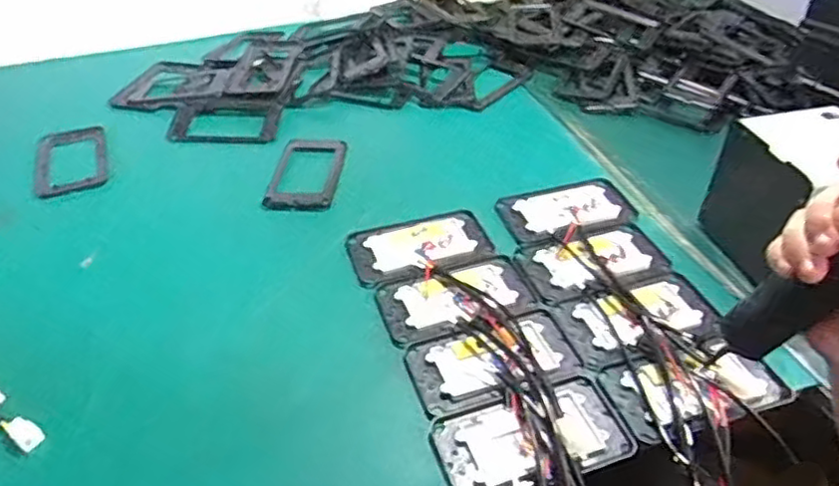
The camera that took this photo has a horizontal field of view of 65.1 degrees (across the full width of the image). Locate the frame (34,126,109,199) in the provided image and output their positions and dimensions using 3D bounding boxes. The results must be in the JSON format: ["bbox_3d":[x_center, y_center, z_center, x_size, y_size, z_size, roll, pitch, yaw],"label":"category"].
[{"bbox_3d":[-0.485,-0.116,0.917,0.091,0.013,0.152,-15,42,-15],"label":"frame"}]

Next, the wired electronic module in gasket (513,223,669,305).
[{"bbox_3d":[0.187,0.017,0.715,0.153,0.012,0.089,-13,42,-13],"label":"wired electronic module in gasket"}]

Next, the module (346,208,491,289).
[{"bbox_3d":[-0.001,-0.001,0.740,0.155,0.008,0.099,-15,42,-15],"label":"module"}]

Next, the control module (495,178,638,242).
[{"bbox_3d":[0.174,-0.043,0.781,0.154,0.008,0.096,-15,42,-15],"label":"control module"}]

